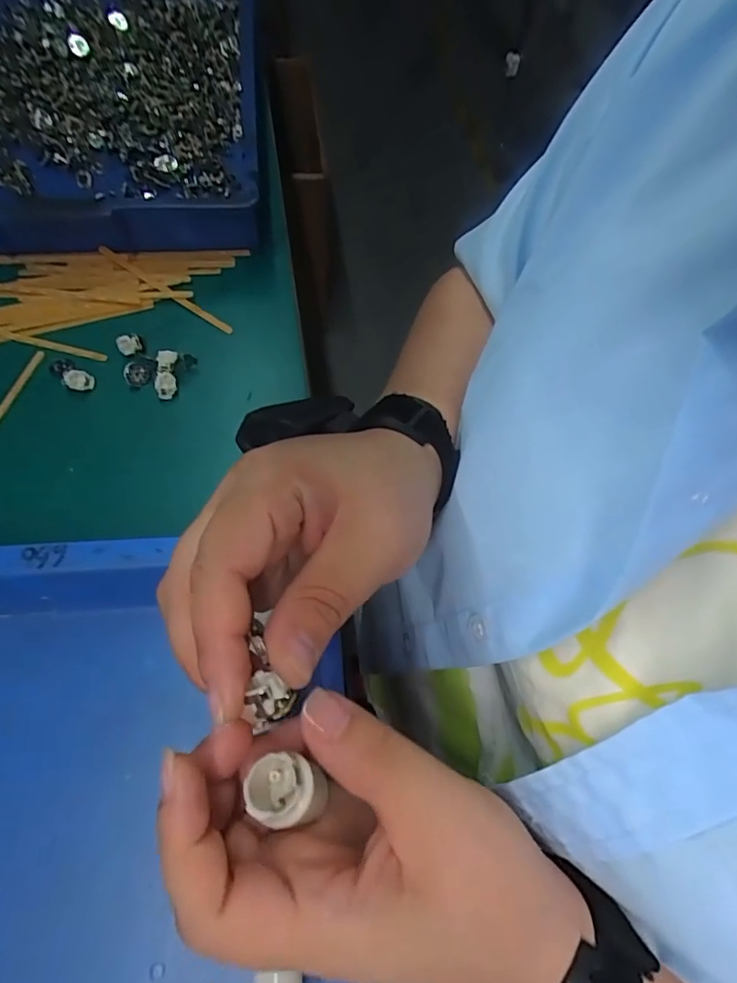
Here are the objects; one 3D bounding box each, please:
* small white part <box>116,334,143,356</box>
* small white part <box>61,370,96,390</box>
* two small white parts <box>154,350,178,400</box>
[{"bbox_3d":[-0.164,-0.101,0.366,0.015,0.007,0.013,-26,68,-16],"label":"small white part"},{"bbox_3d":[-0.190,-0.073,0.351,0.017,0.015,0.008,-14,65,-11],"label":"small white part"},{"bbox_3d":[-0.135,-0.080,0.357,0.013,0.008,0.032,-2,64,-5],"label":"two small white parts"}]

